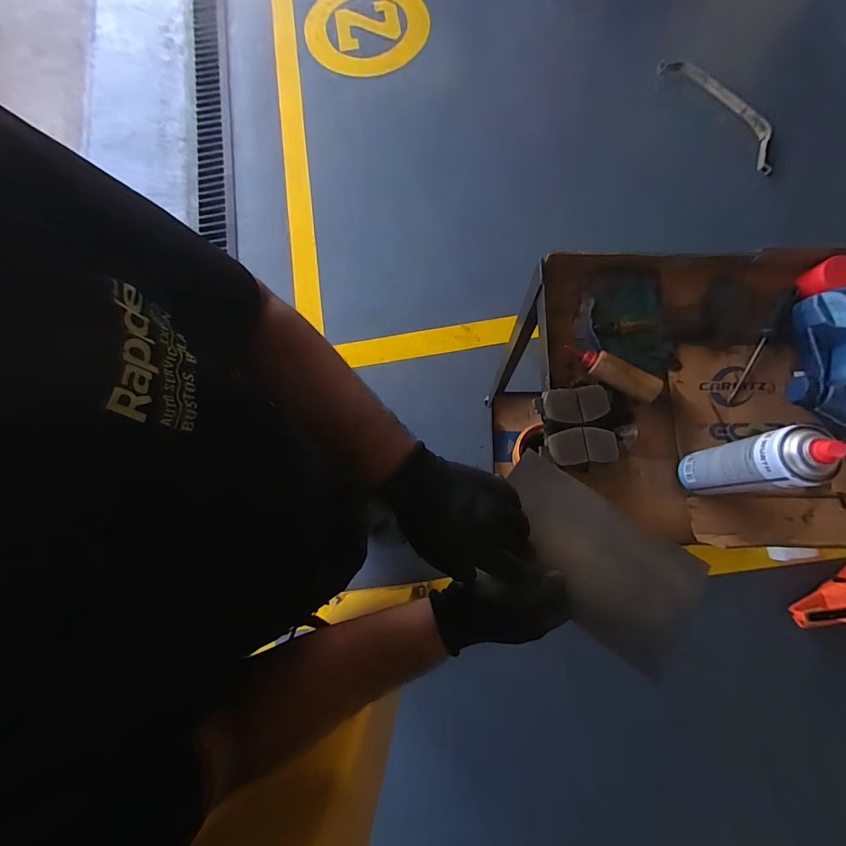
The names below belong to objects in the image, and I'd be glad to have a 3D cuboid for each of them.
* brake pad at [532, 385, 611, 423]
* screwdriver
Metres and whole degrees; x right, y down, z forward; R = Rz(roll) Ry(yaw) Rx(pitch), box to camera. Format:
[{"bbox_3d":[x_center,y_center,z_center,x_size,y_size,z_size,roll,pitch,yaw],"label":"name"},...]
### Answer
[{"bbox_3d":[0.230,-0.027,0.602,0.129,0.011,0.053,-6,71,-17],"label":"brake pad"},{"bbox_3d":[0.557,-0.129,0.654,0.022,0.019,0.221,30,89,10],"label":"screwdriver"}]

